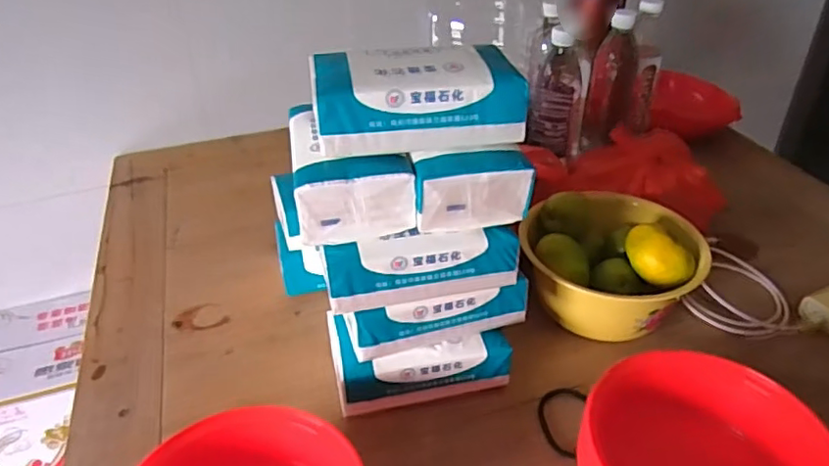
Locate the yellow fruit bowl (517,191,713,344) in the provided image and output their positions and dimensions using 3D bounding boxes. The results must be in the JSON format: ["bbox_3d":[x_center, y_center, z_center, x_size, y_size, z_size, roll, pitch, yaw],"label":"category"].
[{"bbox_3d":[0.205,0.039,0.638,0.174,0.104,0.144,-8,36,-8],"label":"yellow fruit bowl"}]

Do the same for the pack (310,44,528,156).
[{"bbox_3d":[0.001,-0.107,0.475,0.158,0.056,0.080,-6,36,-5],"label":"pack"}]

